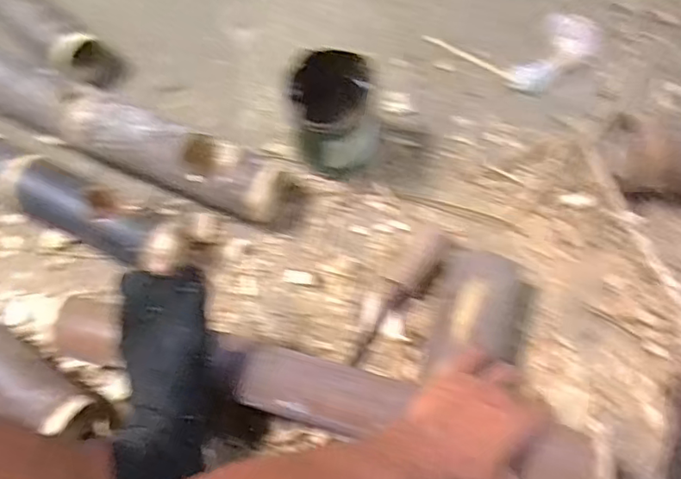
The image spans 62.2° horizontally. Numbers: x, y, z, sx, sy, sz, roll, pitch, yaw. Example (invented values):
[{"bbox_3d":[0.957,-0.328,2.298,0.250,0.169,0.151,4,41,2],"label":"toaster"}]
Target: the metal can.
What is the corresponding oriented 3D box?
[{"bbox_3d":[-0.005,-0.138,0.640,0.089,0.116,0.095,-1,70,2],"label":"metal can"}]

